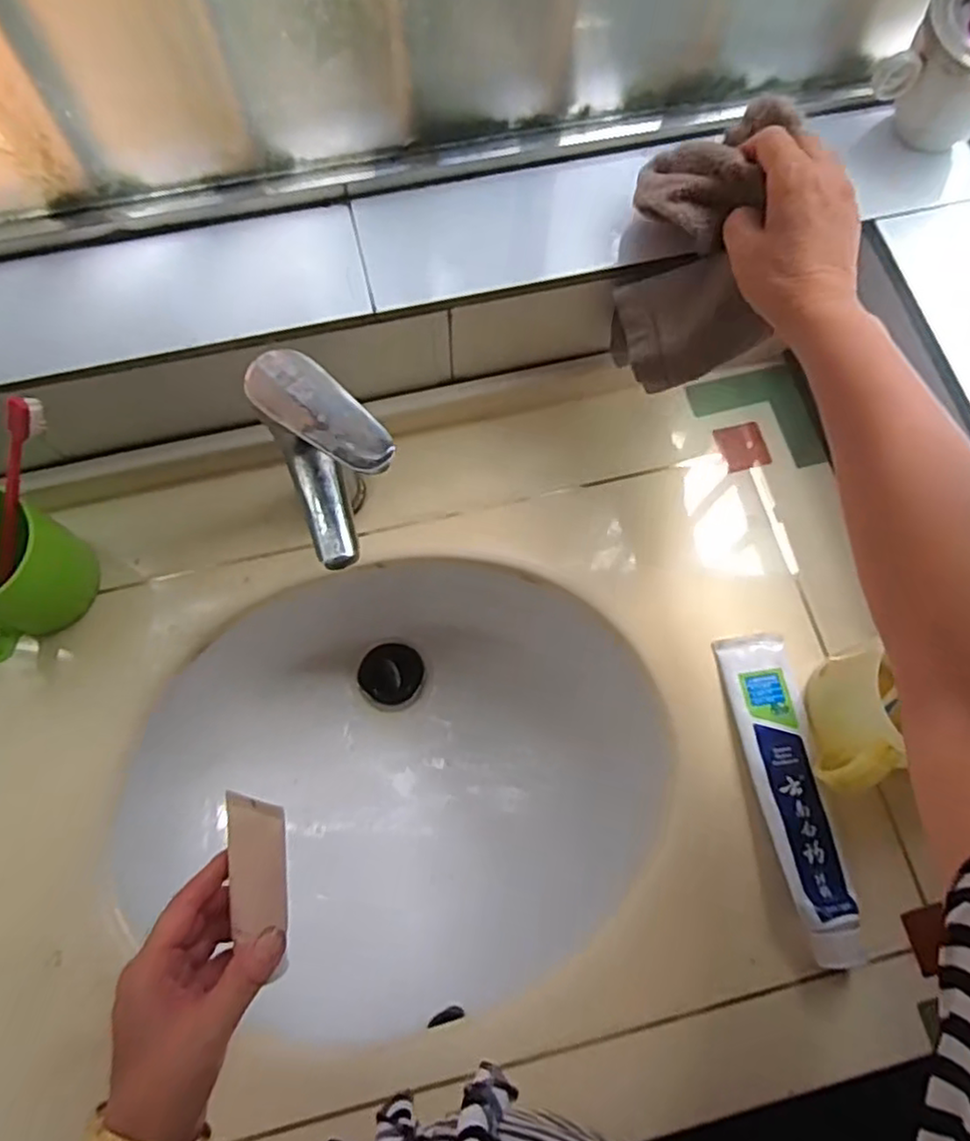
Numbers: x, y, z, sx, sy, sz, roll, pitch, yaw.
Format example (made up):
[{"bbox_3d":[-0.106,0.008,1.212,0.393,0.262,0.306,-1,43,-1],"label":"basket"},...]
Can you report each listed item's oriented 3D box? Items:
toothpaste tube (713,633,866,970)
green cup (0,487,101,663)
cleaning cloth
[{"bbox_3d":[0.213,0.150,0.476,0.047,0.029,0.218,-7,71,-4],"label":"toothpaste tube"},{"bbox_3d":[-0.339,0.013,0.489,0.086,0.107,0.107,22,72,7],"label":"green cup"},{"bbox_3d":[0.130,-0.201,0.428,0.083,0.109,0.123,0,71,-1],"label":"cleaning cloth"}]

